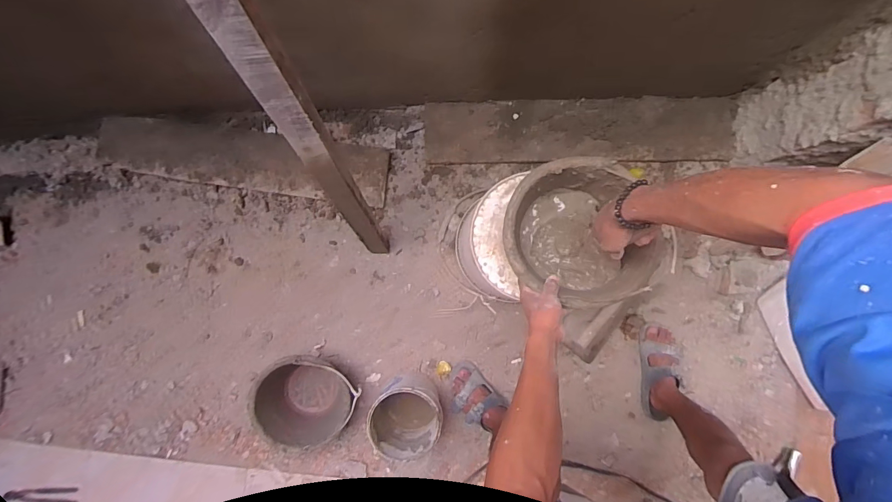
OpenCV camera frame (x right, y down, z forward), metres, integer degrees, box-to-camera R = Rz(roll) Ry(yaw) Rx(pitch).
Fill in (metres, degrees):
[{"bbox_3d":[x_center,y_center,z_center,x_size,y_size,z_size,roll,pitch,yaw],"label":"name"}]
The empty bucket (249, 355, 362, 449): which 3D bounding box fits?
[{"bbox_3d":[-0.375,0.394,1.084,0.279,0.182,0.223,-2,88,2],"label":"empty bucket"}]

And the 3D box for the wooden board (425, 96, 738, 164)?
[{"bbox_3d":[0.380,-0.350,1.138,0.867,0.052,0.177,0,88,2],"label":"wooden board"}]

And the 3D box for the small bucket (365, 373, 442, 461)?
[{"bbox_3d":[-0.102,0.442,1.067,0.179,0.192,0.189,0,88,2],"label":"small bucket"}]

